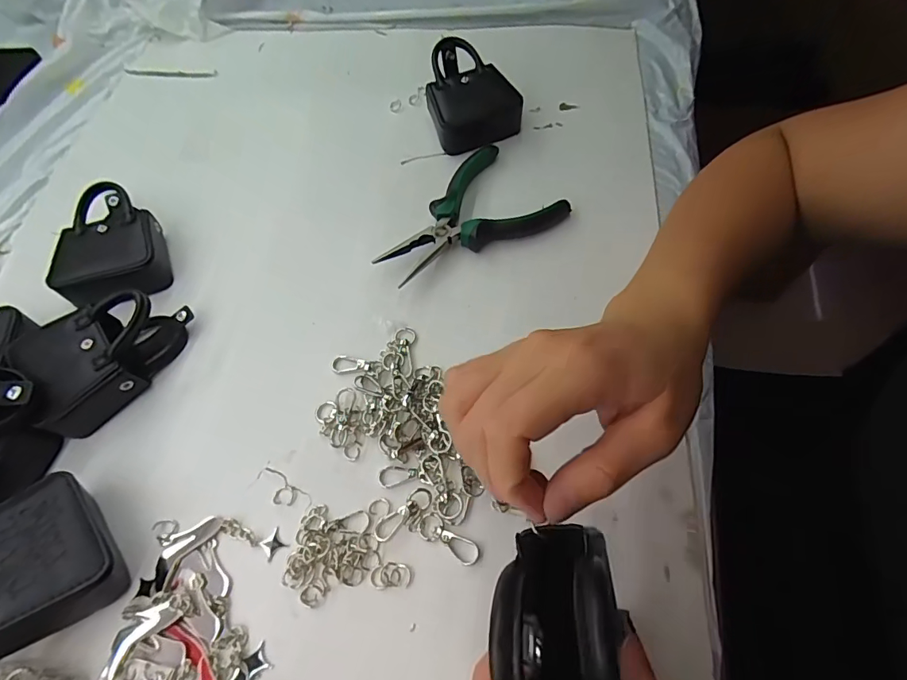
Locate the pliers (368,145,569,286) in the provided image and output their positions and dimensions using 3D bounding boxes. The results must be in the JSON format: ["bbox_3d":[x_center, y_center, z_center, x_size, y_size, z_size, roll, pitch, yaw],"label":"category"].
[{"bbox_3d":[0.010,-0.094,0.370,0.146,0.031,0.089,-37,66,-18],"label":"pliers"}]

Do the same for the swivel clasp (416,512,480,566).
[{"bbox_3d":[-0.003,0.116,0.270,0.039,0.004,0.016,28,67,17],"label":"swivel clasp"}]

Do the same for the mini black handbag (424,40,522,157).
[{"bbox_3d":[0.015,-0.223,0.424,0.079,0.045,0.097,-12,62,-3],"label":"mini black handbag"}]

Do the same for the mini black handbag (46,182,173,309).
[{"bbox_3d":[-0.275,-0.075,0.376,0.076,0.036,0.117,-18,63,-6],"label":"mini black handbag"}]

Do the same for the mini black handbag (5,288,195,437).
[{"bbox_3d":[-0.245,0.010,0.322,0.095,0.041,0.075,-36,66,-14],"label":"mini black handbag"}]

